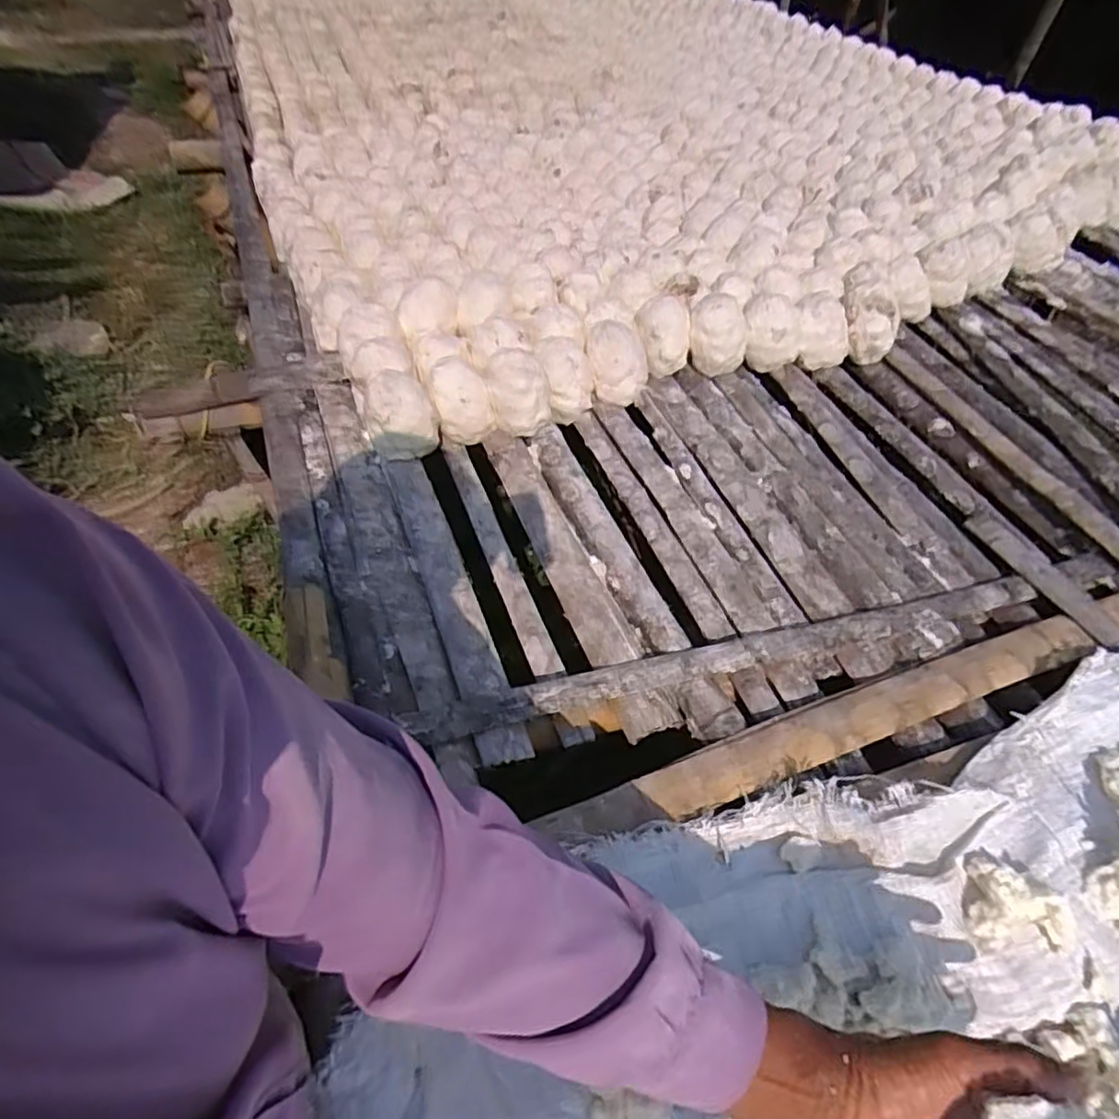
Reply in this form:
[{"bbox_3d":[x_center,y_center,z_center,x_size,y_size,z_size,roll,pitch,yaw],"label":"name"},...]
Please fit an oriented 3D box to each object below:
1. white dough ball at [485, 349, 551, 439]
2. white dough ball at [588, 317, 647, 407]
[{"bbox_3d":[-0.054,-0.221,0.871,0.082,0.108,0.090,0,50,0],"label":"white dough ball"},{"bbox_3d":[0.082,-0.278,0.931,0.086,0.097,0.074,0,50,0],"label":"white dough ball"}]

